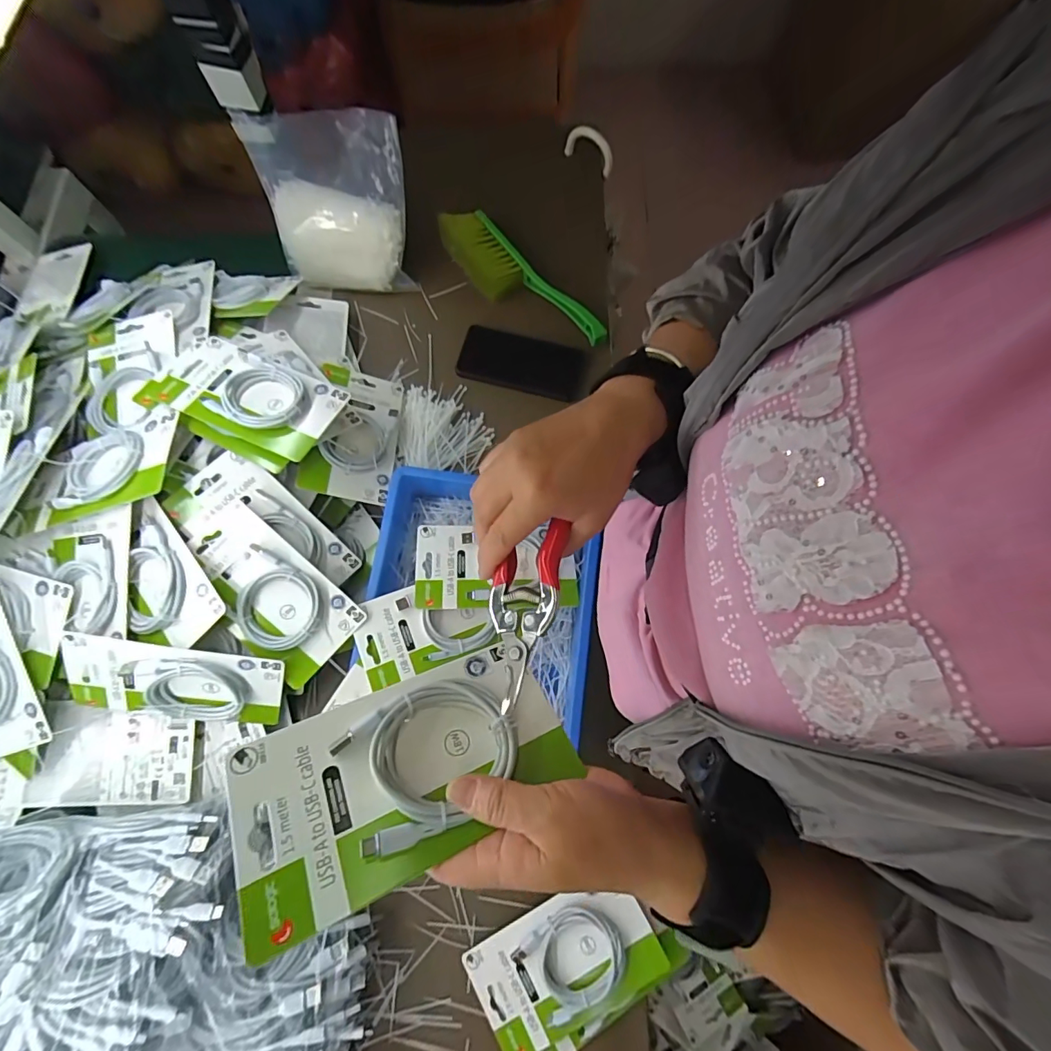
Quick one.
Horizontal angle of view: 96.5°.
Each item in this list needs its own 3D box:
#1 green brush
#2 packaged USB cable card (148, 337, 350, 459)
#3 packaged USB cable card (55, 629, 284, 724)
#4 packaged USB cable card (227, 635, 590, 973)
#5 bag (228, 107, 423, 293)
[{"bbox_3d":[-0.010,-0.339,0.653,0.083,0.051,0.279,-41,78,-10],"label":"green brush"},{"bbox_3d":[-0.296,-0.150,0.505,0.192,0.022,0.113,23,66,5],"label":"packaged USB cable card"},{"bbox_3d":[-0.330,0.154,0.444,0.179,0.098,0.022,14,29,-14],"label":"packaged USB cable card"},{"bbox_3d":[-0.064,0.131,0.265,0.178,0.015,0.097,-17,53,-24],"label":"packaged USB cable card"},{"bbox_3d":[-0.236,-0.398,0.605,0.184,0.190,0.085,-10,72,-1],"label":"bag"}]

